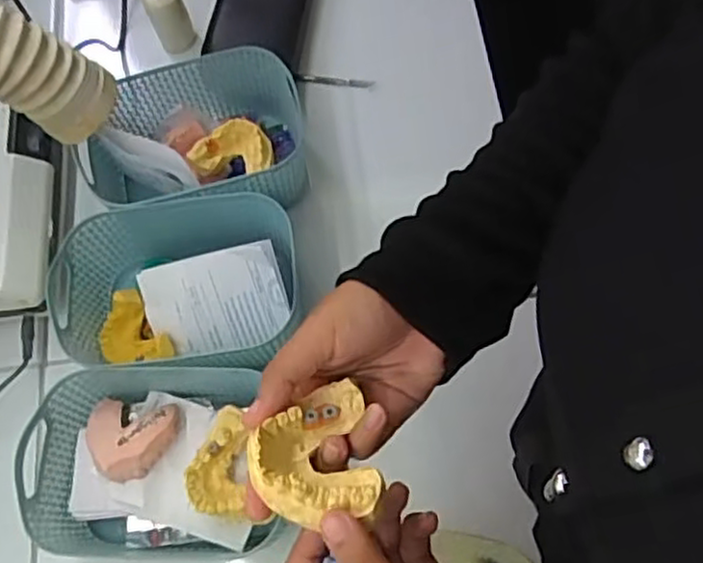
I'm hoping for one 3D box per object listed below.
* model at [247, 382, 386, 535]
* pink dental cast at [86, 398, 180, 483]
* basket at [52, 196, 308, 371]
[{"bbox_3d":[-0.018,0.077,0.316,0.052,0.029,0.059,-16,68,-4],"label":"model"},{"bbox_3d":[-0.151,0.107,0.481,0.059,0.025,0.054,2,69,5],"label":"pink dental cast"},{"bbox_3d":[-0.124,0.012,0.519,0.164,0.071,0.124,-10,68,1],"label":"basket"}]

